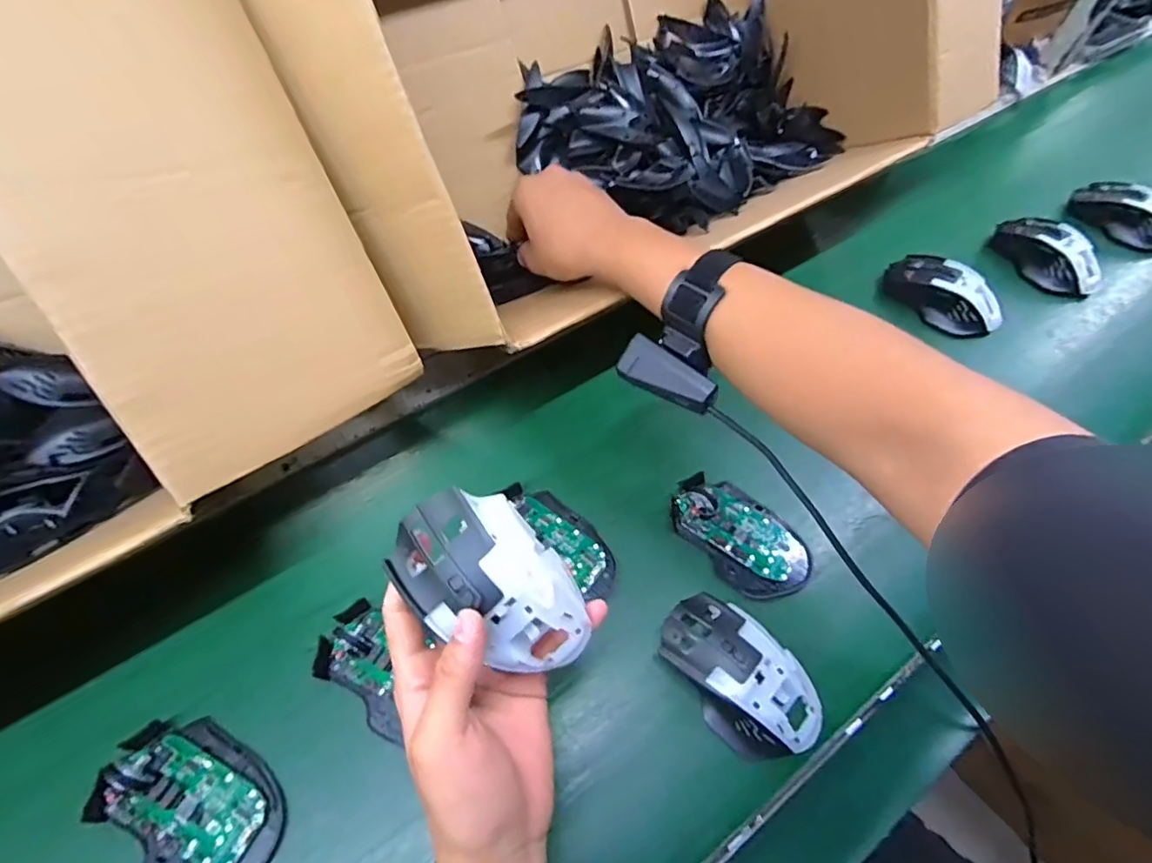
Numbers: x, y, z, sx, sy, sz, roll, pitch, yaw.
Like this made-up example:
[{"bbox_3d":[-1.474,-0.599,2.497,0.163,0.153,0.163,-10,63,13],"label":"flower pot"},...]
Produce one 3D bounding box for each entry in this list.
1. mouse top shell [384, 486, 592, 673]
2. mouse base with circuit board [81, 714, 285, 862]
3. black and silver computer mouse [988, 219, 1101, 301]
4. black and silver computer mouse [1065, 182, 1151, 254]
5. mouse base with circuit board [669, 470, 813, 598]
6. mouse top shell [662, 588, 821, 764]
[{"bbox_3d":[-0.042,0.081,0.284,0.069,0.034,0.110,-40,85,-10],"label":"mouse top shell"},{"bbox_3d":[-0.235,0.225,0.334,0.114,0.024,0.072,32,61,16],"label":"mouse base with circuit board"},{"bbox_3d":[0.523,-0.197,0.607,0.053,0.037,0.111,-33,65,-21],"label":"black and silver computer mouse"},{"bbox_3d":[0.651,-0.256,0.649,0.053,0.042,0.123,-37,67,-23],"label":"black and silver computer mouse"},{"bbox_3d":[0.132,0.079,0.440,0.068,0.024,0.114,-34,66,-22],"label":"mouse base with circuit board"},{"bbox_3d":[0.111,0.165,0.375,0.072,0.036,0.115,-37,67,-23],"label":"mouse top shell"}]

